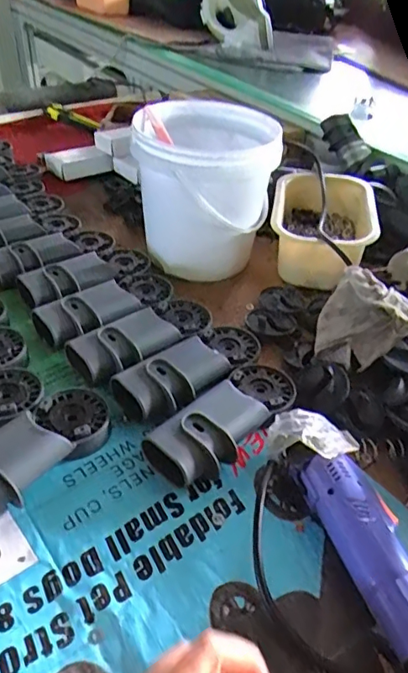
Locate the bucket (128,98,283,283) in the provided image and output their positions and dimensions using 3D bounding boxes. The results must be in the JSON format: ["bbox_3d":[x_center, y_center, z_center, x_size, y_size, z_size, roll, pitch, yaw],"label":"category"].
[{"bbox_3d":[0.004,-0.194,0.669,0.175,0.169,0.166,2,41,-2],"label":"bucket"}]

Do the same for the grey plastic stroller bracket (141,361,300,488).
[{"bbox_3d":[0.023,0.067,0.462,0.058,0.033,0.160,31,47,27],"label":"grey plastic stroller bracket"}]

